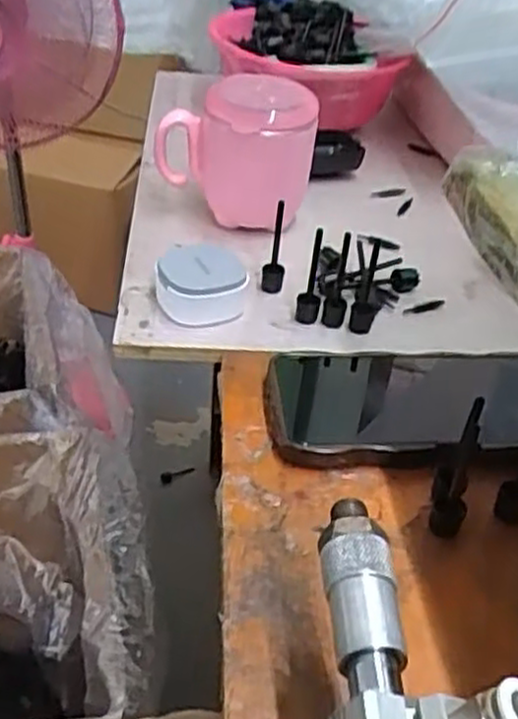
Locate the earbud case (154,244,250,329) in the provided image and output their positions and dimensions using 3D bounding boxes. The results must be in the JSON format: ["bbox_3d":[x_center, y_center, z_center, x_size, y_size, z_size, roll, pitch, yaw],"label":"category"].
[{"bbox_3d":[-0.038,-0.051,0.487,0.054,0.028,0.062,-3,39,-12],"label":"earbud case"}]

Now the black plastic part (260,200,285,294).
[{"bbox_3d":[0.011,-0.073,0.493,0.015,0.065,0.020,7,38,1],"label":"black plastic part"}]

